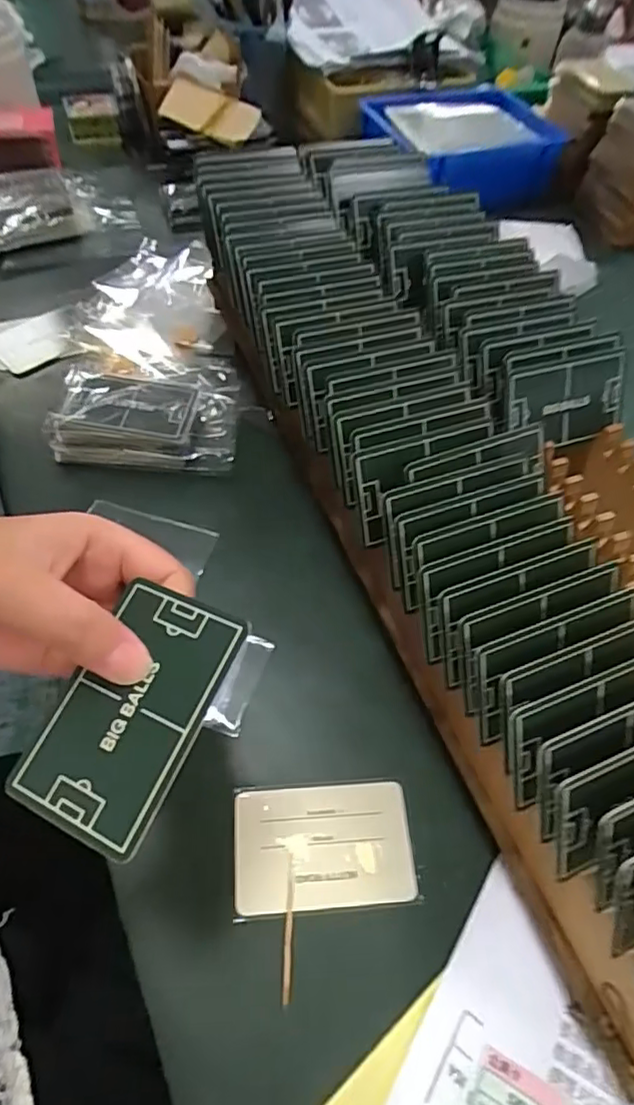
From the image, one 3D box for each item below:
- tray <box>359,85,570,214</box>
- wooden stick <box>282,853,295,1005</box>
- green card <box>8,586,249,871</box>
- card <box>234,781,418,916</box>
[{"bbox_3d":[0.164,-0.467,0.701,0.210,0.083,0.157,-19,60,-17],"label":"tray"},{"bbox_3d":[-0.013,0.170,0.271,0.004,0.004,0.057,4,56,-2],"label":"wooden stick"},{"bbox_3d":[-0.064,0.053,0.205,0.053,0.004,0.083,20,69,19],"label":"green card"},{"bbox_3d":[0.003,0.143,0.293,0.085,0.004,0.054,-2,56,-5],"label":"card"}]

